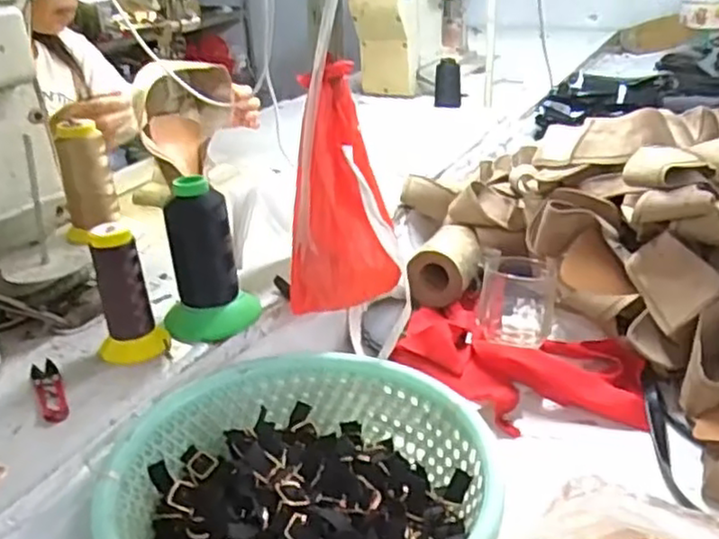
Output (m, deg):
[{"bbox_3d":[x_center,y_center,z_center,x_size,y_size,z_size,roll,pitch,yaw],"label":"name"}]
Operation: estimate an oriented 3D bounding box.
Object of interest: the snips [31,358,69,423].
[{"bbox_3d":[-0.257,0.100,0.594,0.020,0.012,0.105,-17,30,-26],"label":"snips"}]

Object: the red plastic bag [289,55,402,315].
[{"bbox_3d":[-0.017,-0.058,0.659,0.105,0.230,0.083,-1,27,3],"label":"red plastic bag"}]

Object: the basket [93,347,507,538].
[{"bbox_3d":[-0.041,0.171,0.528,0.271,0.094,0.285,-7,27,-9],"label":"basket"}]

